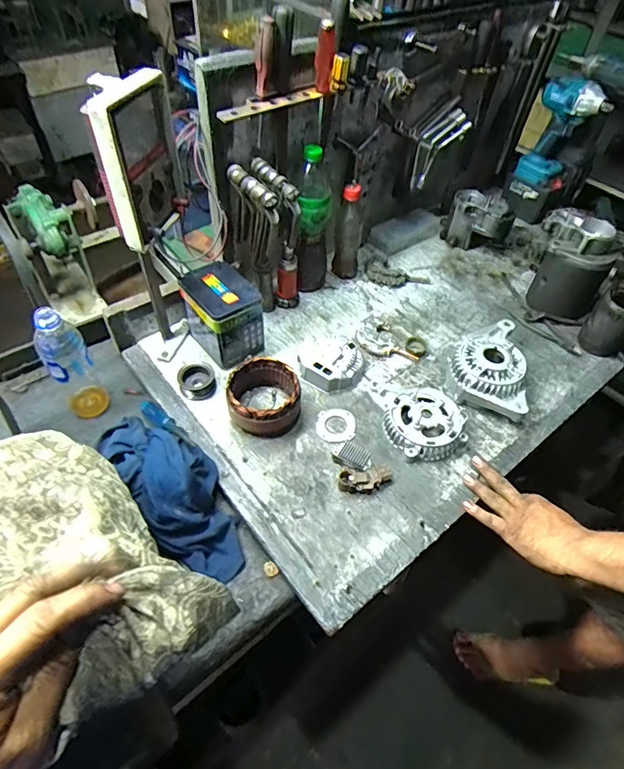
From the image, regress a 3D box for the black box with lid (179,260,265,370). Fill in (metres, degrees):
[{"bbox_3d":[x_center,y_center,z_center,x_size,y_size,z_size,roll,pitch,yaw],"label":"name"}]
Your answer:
[{"bbox_3d":[-0.152,-0.120,0.793,0.100,0.124,0.123,-28,57,-24],"label":"black box with lid"}]

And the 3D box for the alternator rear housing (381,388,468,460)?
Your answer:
[{"bbox_3d":[0.173,0.055,0.720,0.113,0.047,0.115,2,50,-2],"label":"alternator rear housing"}]

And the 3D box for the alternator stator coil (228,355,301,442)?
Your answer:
[{"bbox_3d":[-0.072,0.023,0.724,0.110,0.067,0.115,2,50,-2],"label":"alternator stator coil"}]

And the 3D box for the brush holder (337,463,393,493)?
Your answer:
[{"bbox_3d":[0.078,0.138,0.667,0.076,0.025,0.036,-7,51,-10],"label":"brush holder"}]

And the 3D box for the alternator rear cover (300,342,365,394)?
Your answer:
[{"bbox_3d":[0.038,-0.035,0.795,0.104,0.032,0.090,-29,58,-25],"label":"alternator rear cover"}]

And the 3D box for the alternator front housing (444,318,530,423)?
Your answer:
[{"bbox_3d":[0.295,-0.031,0.786,0.116,0.065,0.181,6,50,1],"label":"alternator front housing"}]

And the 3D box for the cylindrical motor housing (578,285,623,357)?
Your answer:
[{"bbox_3d":[0.545,-0.107,0.836,0.087,0.106,0.095,38,58,25],"label":"cylindrical motor housing"}]

